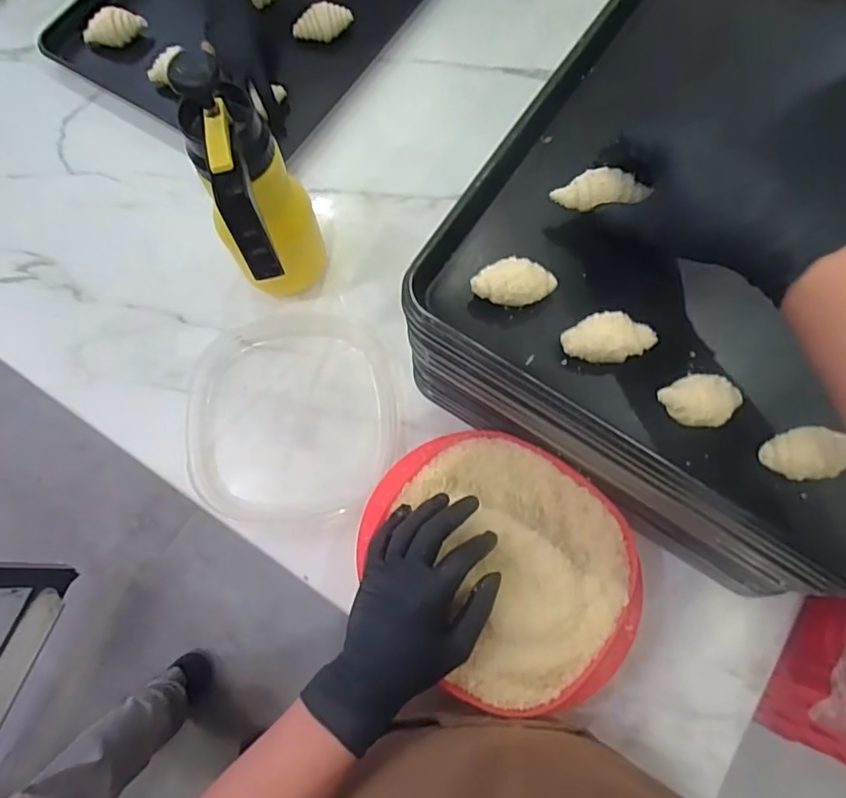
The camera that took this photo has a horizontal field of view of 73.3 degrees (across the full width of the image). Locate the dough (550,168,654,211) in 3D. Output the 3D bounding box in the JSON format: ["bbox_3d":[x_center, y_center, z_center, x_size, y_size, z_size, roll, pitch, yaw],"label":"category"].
[{"bbox_3d":[0.132,-0.161,0.436,0.064,0.017,0.026,-5,71,17],"label":"dough"}]

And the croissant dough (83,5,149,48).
[{"bbox_3d":[-0.407,-0.491,0.747,0.077,0.034,0.034,-7,72,-2],"label":"croissant dough"}]

